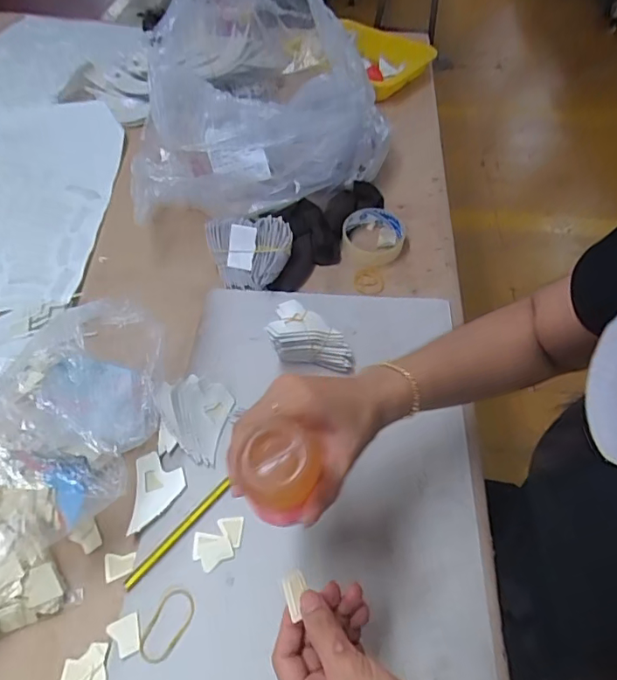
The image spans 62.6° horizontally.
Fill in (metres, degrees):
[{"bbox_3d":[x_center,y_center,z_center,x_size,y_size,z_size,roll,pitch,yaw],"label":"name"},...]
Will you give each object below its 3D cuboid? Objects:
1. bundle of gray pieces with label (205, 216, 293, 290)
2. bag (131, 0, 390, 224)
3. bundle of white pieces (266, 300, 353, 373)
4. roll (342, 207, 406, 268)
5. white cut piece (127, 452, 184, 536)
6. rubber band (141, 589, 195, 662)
[{"bbox_3d":[-0.073,-0.112,0.640,0.107,0.045,0.093,-8,79,-1],"label":"bundle of gray pieces with label"},{"bbox_3d":[-0.101,-0.407,0.767,0.348,0.221,0.488,-13,54,-11],"label":"bag"},{"bbox_3d":[0.004,-0.003,0.565,0.089,0.053,0.056,3,53,1],"label":"bundle of white pieces"},{"bbox_3d":[0.087,-0.140,0.682,0.081,0.026,0.092,3,53,1],"label":"roll"},{"bbox_3d":[-0.141,0.141,0.477,0.045,0.005,0.073,-5,53,-5],"label":"white cut piece"},{"bbox_3d":[-0.114,0.232,0.413,0.028,0.004,0.056,25,54,10],"label":"rubber band"}]

